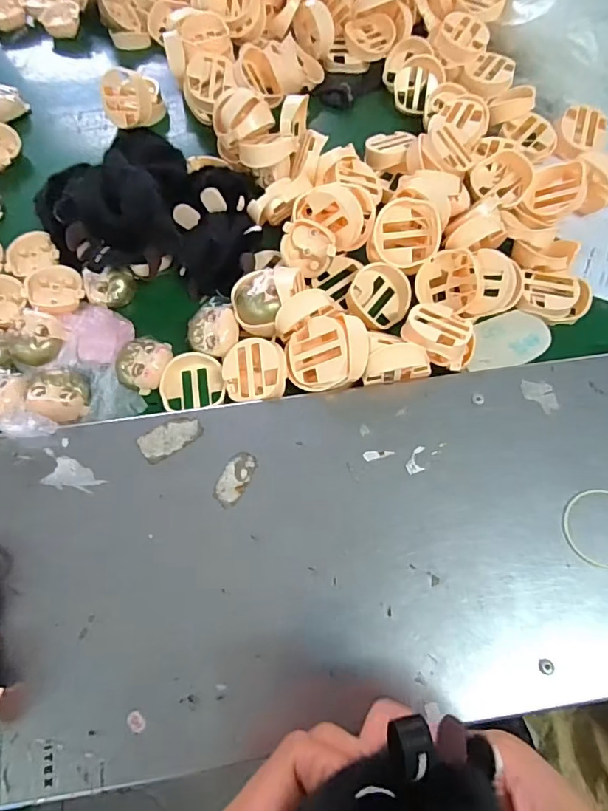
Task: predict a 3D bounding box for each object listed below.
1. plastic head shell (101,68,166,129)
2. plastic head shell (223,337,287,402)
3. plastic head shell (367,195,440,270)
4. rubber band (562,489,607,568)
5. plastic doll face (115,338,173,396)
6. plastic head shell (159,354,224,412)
[{"bbox_3d":[-0.191,-0.343,0.540,0.062,0.041,0.067,0,67,1],"label":"plastic head shell"},{"bbox_3d":[-0.040,-0.029,0.412,0.055,0.023,0.052,-9,80,22],"label":"plastic head shell"},{"bbox_3d":[0.089,-0.151,0.426,0.062,0.024,0.056,0,110,4],"label":"plastic head shell"},{"bbox_3d":[0.217,0.088,0.350,0.057,0.004,0.055,0,67,1],"label":"rubber band"},{"bbox_3d":[-0.139,-0.038,0.424,0.041,0.020,0.048,18,68,8],"label":"plastic doll face"},{"bbox_3d":[-0.097,-0.019,0.418,0.055,0.019,0.057,0,67,1],"label":"plastic head shell"}]

